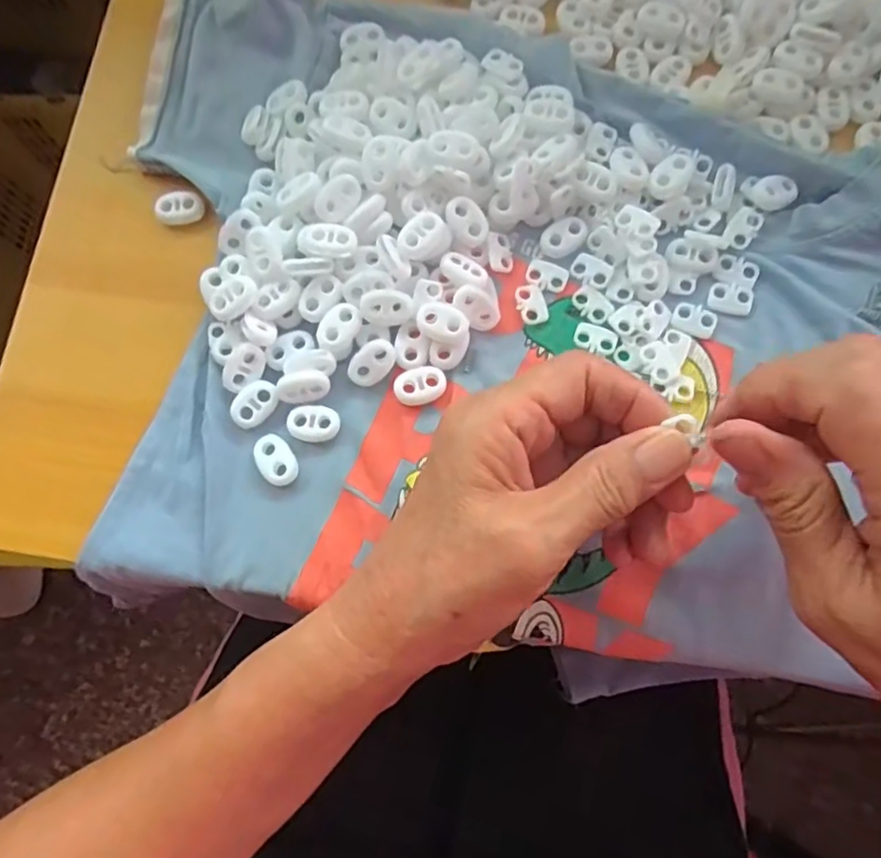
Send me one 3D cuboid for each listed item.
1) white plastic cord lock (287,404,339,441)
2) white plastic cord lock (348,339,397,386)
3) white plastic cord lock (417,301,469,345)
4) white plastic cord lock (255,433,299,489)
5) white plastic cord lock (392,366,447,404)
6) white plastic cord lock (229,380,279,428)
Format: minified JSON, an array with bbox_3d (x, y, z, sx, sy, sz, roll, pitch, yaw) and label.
[{"bbox_3d":[-0.054,-0.002,0.276,0.022,0.005,0.015,-1,77,1],"label":"white plastic cord lock"},{"bbox_3d":[-0.030,-0.029,0.278,0.022,0.004,0.014,-41,79,-7],"label":"white plastic cord lock"},{"bbox_3d":[0.001,-0.045,0.276,0.022,0.005,0.015,21,94,8],"label":"white plastic cord lock"},{"bbox_3d":[-0.070,0.013,0.273,0.014,0.005,0.024,-31,78,-5],"label":"white plastic cord lock"},{"bbox_3d":[-0.009,-0.019,0.276,0.023,0.004,0.015,-14,77,-2],"label":"white plastic cord lock"},{"bbox_3d":[-0.080,-0.011,0.277,0.022,0.004,0.015,-44,80,-8],"label":"white plastic cord lock"}]

